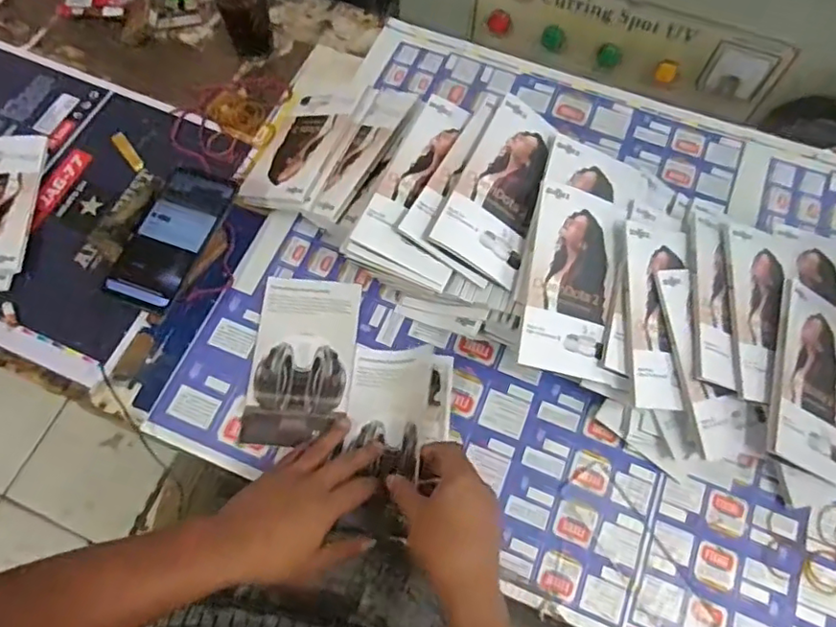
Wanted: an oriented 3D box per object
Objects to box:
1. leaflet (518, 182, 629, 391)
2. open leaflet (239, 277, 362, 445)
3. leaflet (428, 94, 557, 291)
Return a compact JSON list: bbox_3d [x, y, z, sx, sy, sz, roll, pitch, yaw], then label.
[{"bbox_3d":[0.148,-0.030,0.543,0.100,0.011,0.178,11,78,-20],"label":"leaflet"},{"bbox_3d":[-0.116,0.046,0.593,0.099,0.006,0.173,6,68,-1],"label":"open leaflet"},{"bbox_3d":[0.083,-0.121,0.559,0.085,0.011,0.171,29,75,-10],"label":"leaflet"}]

